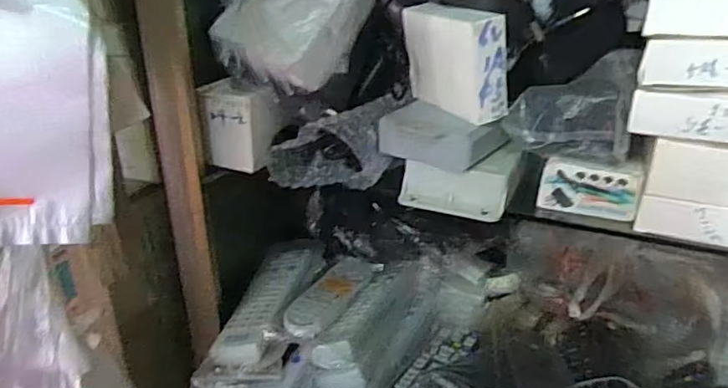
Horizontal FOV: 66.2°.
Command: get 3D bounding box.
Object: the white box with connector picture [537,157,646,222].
[{"bbox_3d":[0.170,-0.004,0.422,0.069,0.040,0.019,12,27,25],"label":"white box with connector picture"}]

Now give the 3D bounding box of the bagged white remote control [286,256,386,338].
[{"bbox_3d":[-0.034,0.101,0.581,0.049,0.022,0.163,10,26,22],"label":"bagged white remote control"}]

